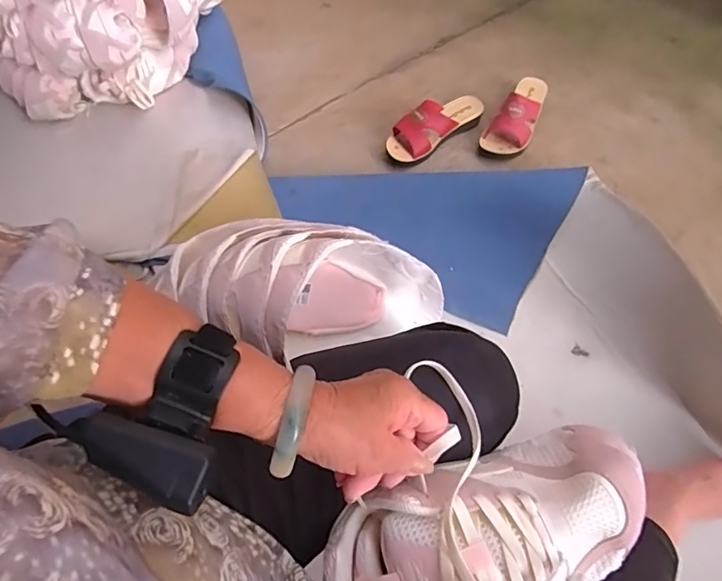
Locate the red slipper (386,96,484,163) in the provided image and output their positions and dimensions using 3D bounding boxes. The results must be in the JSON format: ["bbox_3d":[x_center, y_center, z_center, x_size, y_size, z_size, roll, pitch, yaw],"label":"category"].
[{"bbox_3d":[0.146,-0.339,0.986,0.218,0.065,0.081,-35,66,-15],"label":"red slipper"}]

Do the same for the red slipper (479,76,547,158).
[{"bbox_3d":[0.320,-0.369,0.994,0.085,0.074,0.217,24,66,15],"label":"red slipper"}]

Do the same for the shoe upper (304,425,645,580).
[{"bbox_3d":[0.086,0.168,0.326,0.233,0.074,0.108,-19,63,-9],"label":"shoe upper"}]

